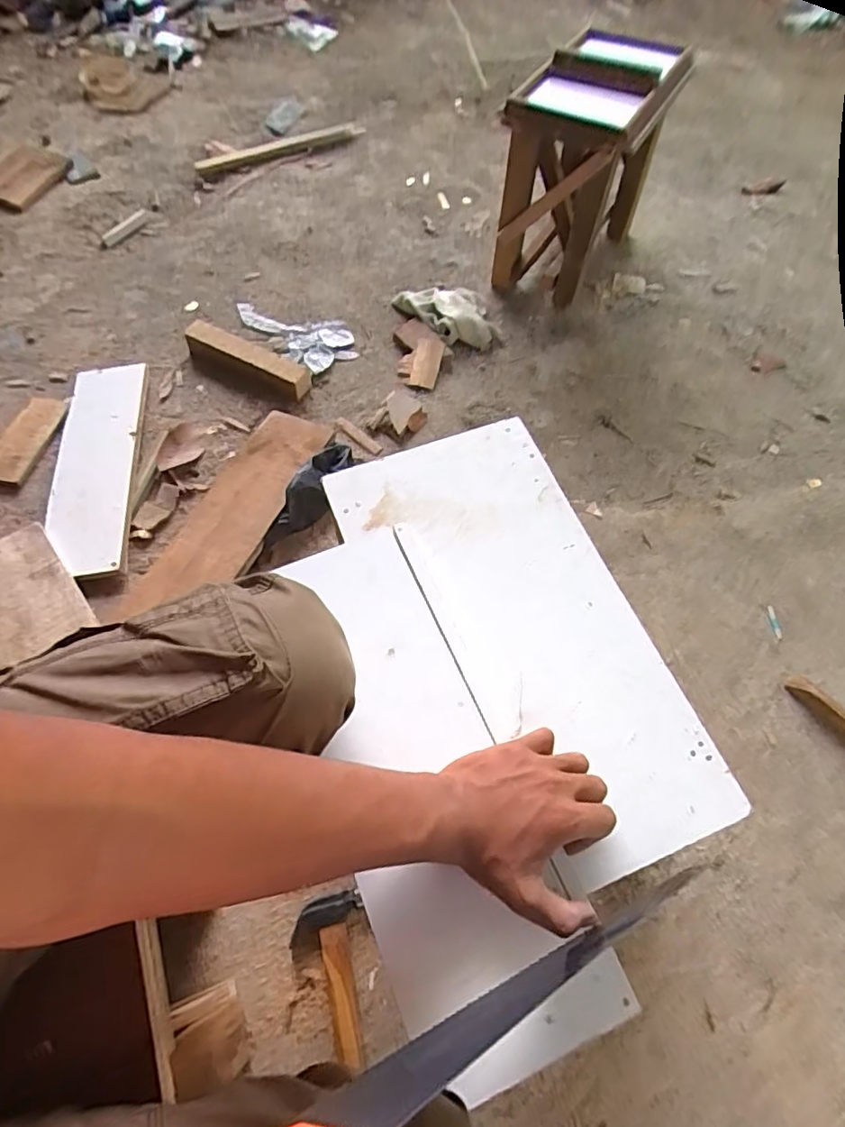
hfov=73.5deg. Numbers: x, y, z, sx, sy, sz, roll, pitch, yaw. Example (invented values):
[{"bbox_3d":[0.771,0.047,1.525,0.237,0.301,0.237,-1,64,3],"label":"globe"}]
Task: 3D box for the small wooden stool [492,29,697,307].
[{"bbox_3d":[0.284,-0.706,1.040,0.211,0.333,0.311,26,63,11],"label":"small wooden stool"}]

